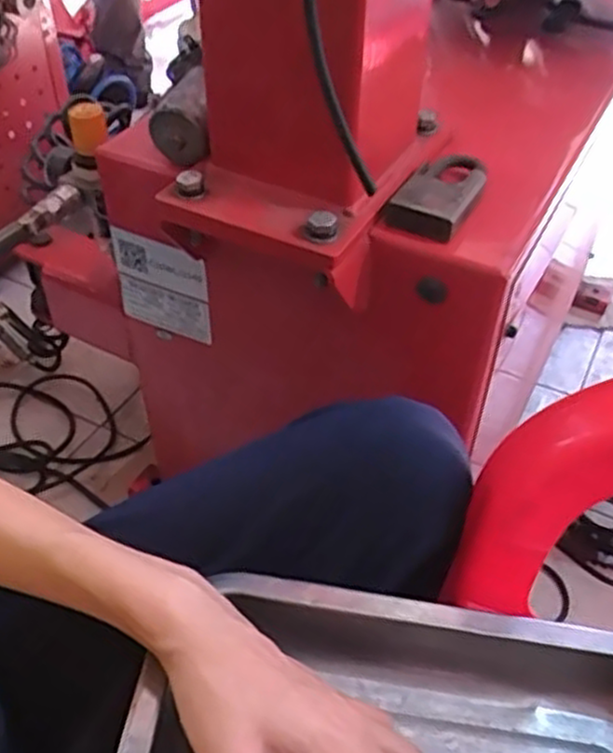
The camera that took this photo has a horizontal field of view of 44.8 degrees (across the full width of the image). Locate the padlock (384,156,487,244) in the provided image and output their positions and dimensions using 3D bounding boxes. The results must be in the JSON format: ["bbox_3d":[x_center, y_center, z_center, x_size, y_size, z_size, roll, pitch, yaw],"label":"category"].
[{"bbox_3d":[0.098,-0.134,0.543,0.051,0.027,0.090,22,49,19],"label":"padlock"}]

